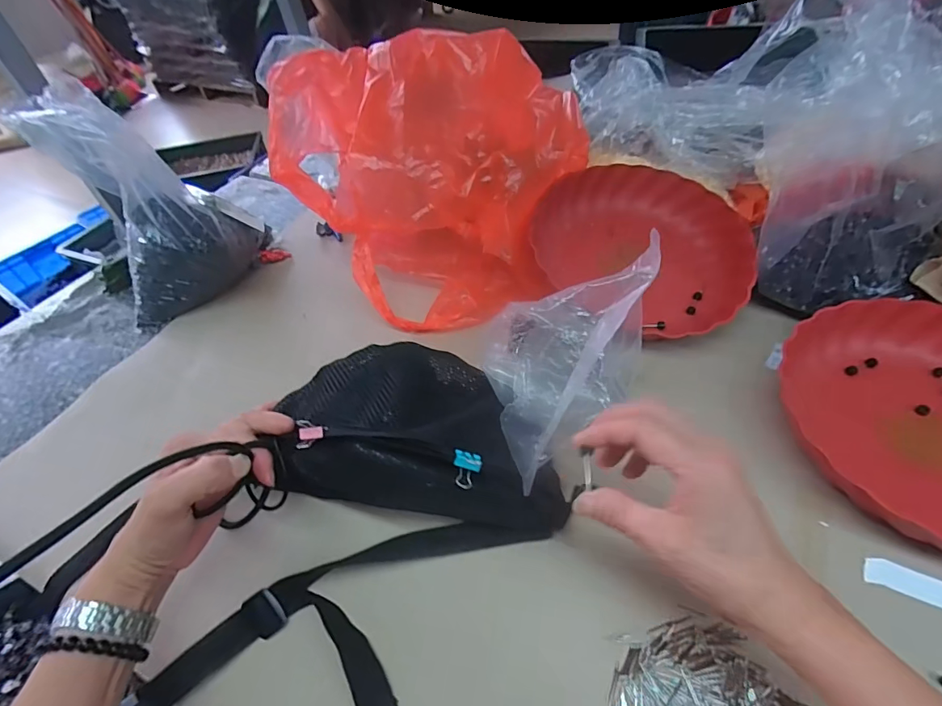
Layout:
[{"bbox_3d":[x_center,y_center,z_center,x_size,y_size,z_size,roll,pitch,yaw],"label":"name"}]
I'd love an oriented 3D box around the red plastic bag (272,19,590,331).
[{"bbox_3d":[-0.050,-0.215,0.562,0.343,0.212,0.319,8,50,14],"label":"red plastic bag"}]

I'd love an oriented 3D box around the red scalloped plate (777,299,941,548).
[{"bbox_3d":[0.387,0.056,0.384,0.218,0.059,0.229,-3,49,4],"label":"red scalloped plate"}]

